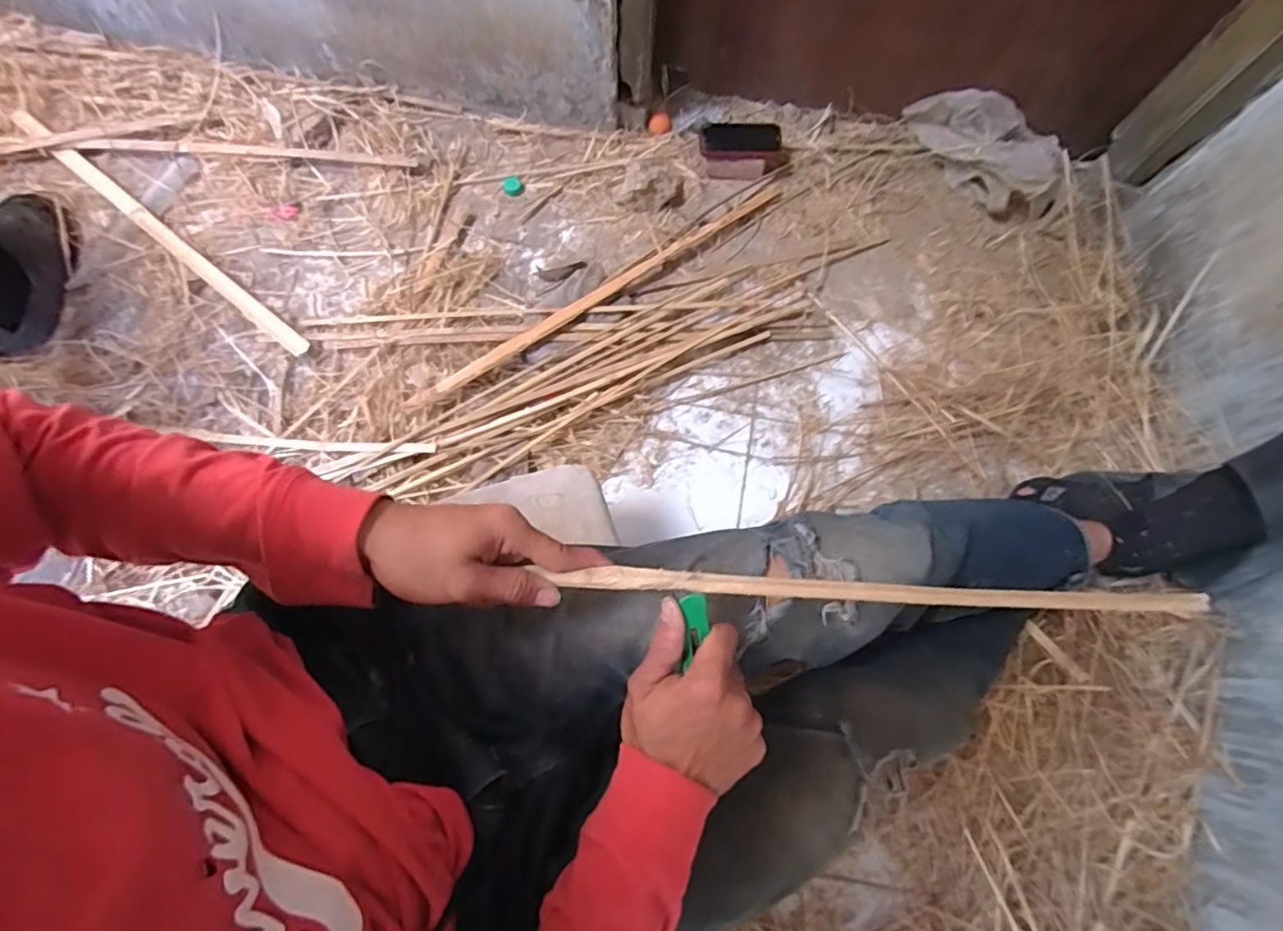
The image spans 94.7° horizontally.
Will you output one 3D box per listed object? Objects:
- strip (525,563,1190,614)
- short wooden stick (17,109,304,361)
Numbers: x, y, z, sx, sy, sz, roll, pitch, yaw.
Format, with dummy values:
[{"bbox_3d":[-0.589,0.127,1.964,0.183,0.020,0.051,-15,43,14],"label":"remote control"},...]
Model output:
[{"bbox_3d":[0.176,0.090,0.425,0.482,0.012,0.016,3,71,-4],"label":"strip"},{"bbox_3d":[-0.796,-0.388,0.966,0.708,0.018,0.032,37,74,10],"label":"short wooden stick"}]

